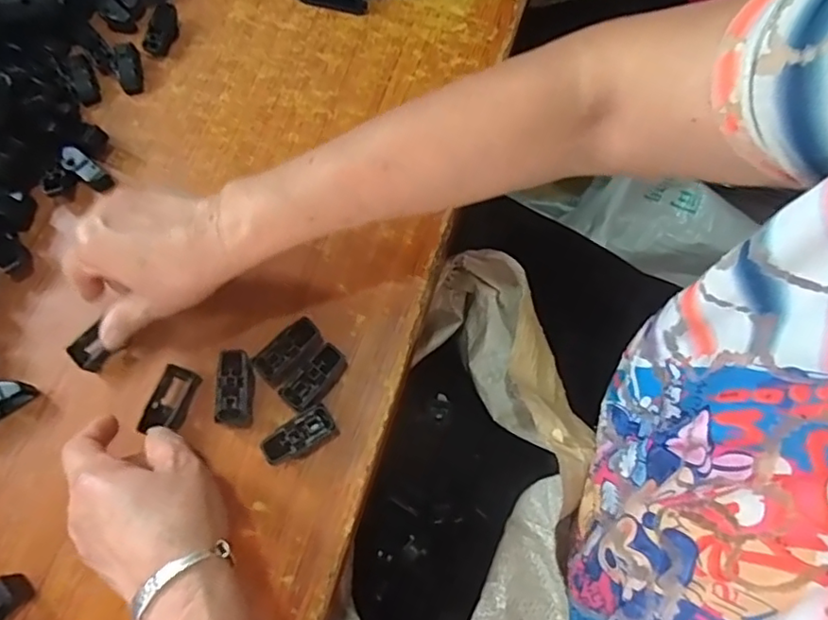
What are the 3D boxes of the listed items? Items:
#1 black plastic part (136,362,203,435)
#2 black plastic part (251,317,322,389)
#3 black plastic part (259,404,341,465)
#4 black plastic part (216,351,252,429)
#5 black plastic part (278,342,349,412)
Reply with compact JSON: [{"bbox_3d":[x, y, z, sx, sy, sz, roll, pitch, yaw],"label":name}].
[{"bbox_3d":[-0.170,0.064,0.405,0.024,0.022,0.049,22,73,7],"label":"black plastic part"},{"bbox_3d":[-0.088,0.032,0.413,0.050,0.021,0.028,-41,75,-12],"label":"black plastic part"},{"bbox_3d":[-0.077,0.087,0.395,0.049,0.020,0.023,-30,73,-9],"label":"black plastic part"},{"bbox_3d":[-0.124,0.055,0.408,0.021,0.022,0.050,-1,71,1],"label":"black plastic part"},{"bbox_3d":[-0.069,0.048,0.407,0.025,0.019,0.050,40,77,13],"label":"black plastic part"}]

